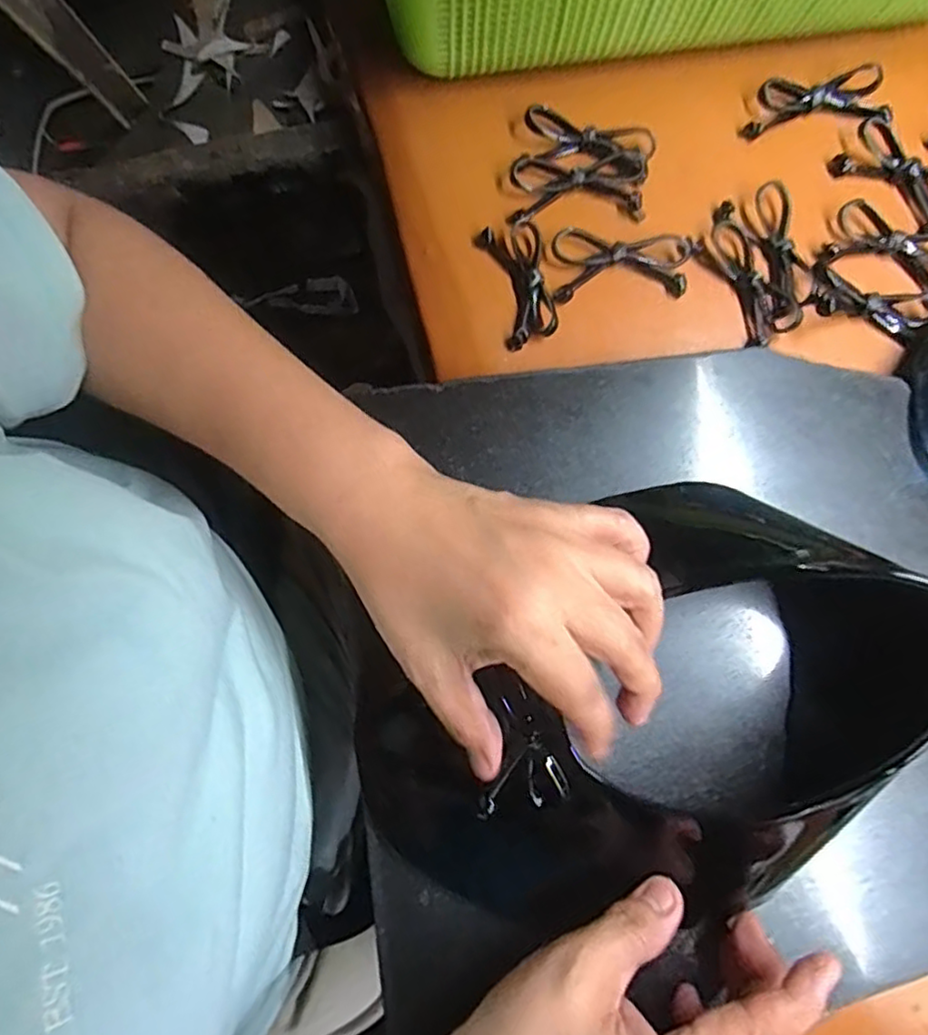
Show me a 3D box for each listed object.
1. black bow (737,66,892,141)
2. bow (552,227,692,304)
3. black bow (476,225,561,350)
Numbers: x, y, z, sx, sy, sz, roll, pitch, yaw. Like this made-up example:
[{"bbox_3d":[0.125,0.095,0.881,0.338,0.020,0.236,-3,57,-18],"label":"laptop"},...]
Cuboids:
[{"bbox_3d":[0.210,-0.248,0.385,0.082,0.019,0.028,-3,79,-1],"label":"black bow"},{"bbox_3d":[0.091,-0.145,0.369,0.078,0.009,0.038,-3,79,-1],"label":"bow"},{"bbox_3d":[0.032,-0.135,0.370,0.033,0.013,0.075,-15,79,-3],"label":"black bow"}]

